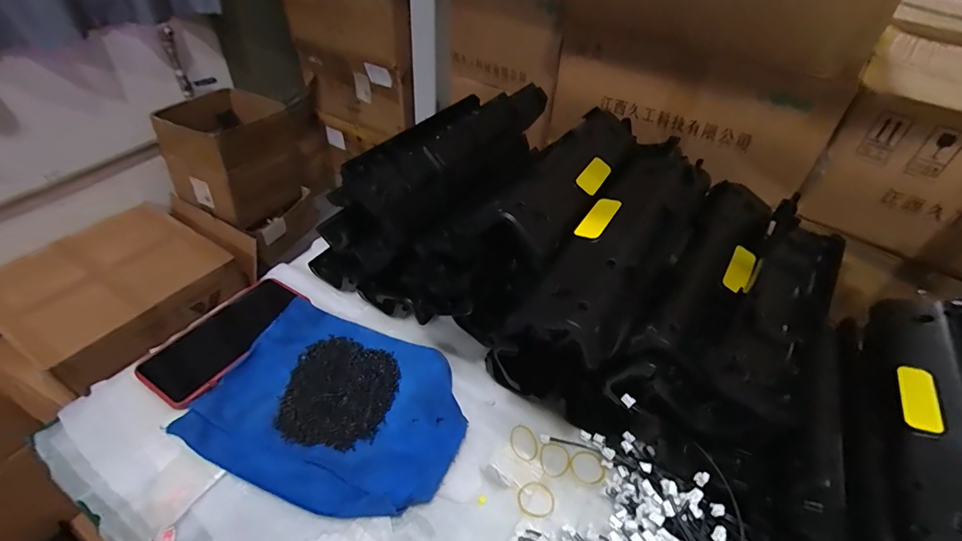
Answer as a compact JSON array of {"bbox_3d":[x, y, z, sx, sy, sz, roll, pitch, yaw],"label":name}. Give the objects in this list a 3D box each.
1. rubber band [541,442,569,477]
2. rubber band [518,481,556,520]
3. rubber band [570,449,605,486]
[{"bbox_3d":[0.068,0.173,0.410,0.027,0.004,0.029,2,43,-2],"label":"rubber band"},{"bbox_3d":[0.047,0.196,0.383,0.031,0.004,0.031,2,43,-2],"label":"rubber band"},{"bbox_3d":[0.097,0.179,0.407,0.030,0.004,0.030,2,43,-2],"label":"rubber band"}]

